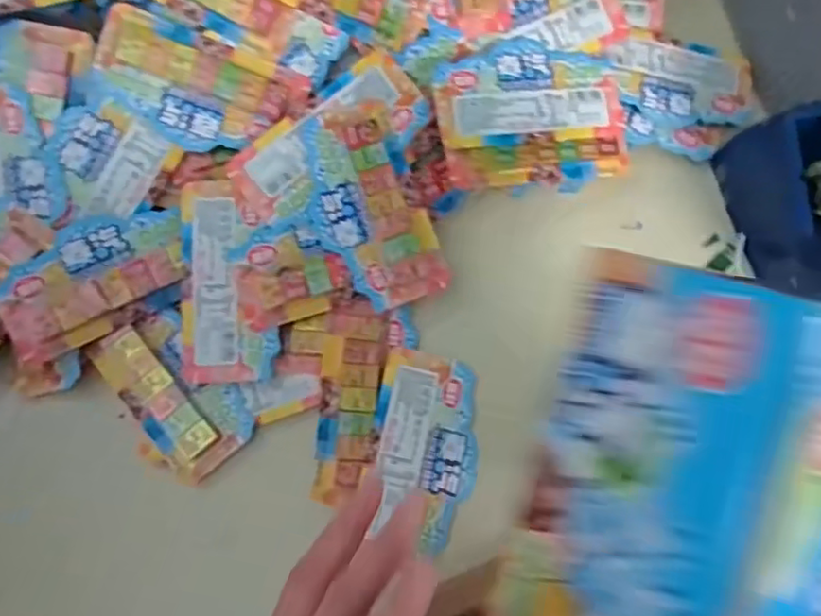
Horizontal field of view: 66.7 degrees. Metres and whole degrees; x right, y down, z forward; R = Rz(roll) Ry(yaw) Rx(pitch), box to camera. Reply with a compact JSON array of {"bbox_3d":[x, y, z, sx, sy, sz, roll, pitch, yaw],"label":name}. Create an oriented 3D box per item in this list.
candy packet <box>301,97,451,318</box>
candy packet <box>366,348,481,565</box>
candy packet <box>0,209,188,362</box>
[{"bbox_3d":[-0.030,-0.071,0.450,0.073,0.015,0.146,-24,95,-6],"label":"candy packet"},{"bbox_3d":[0.011,0.100,0.443,0.073,0.012,0.134,8,76,1],"label":"candy packet"},{"bbox_3d":[-0.227,-0.021,0.448,0.136,0.015,0.072,-23,87,-14],"label":"candy packet"}]

